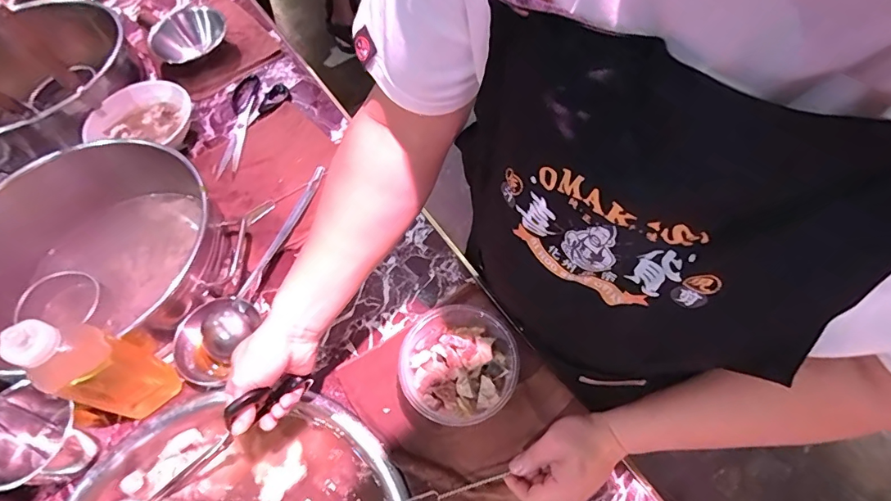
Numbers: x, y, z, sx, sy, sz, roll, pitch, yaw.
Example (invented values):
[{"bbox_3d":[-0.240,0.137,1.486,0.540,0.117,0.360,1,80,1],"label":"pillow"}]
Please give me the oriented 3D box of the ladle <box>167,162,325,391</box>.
[{"bbox_3d":[-0.258,0.015,0.664,0.091,0.058,0.358,20,64,15],"label":"ladle"}]

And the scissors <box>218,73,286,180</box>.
[{"bbox_3d":[-0.373,-0.229,0.837,0.099,0.008,0.227,15,63,12],"label":"scissors"}]

